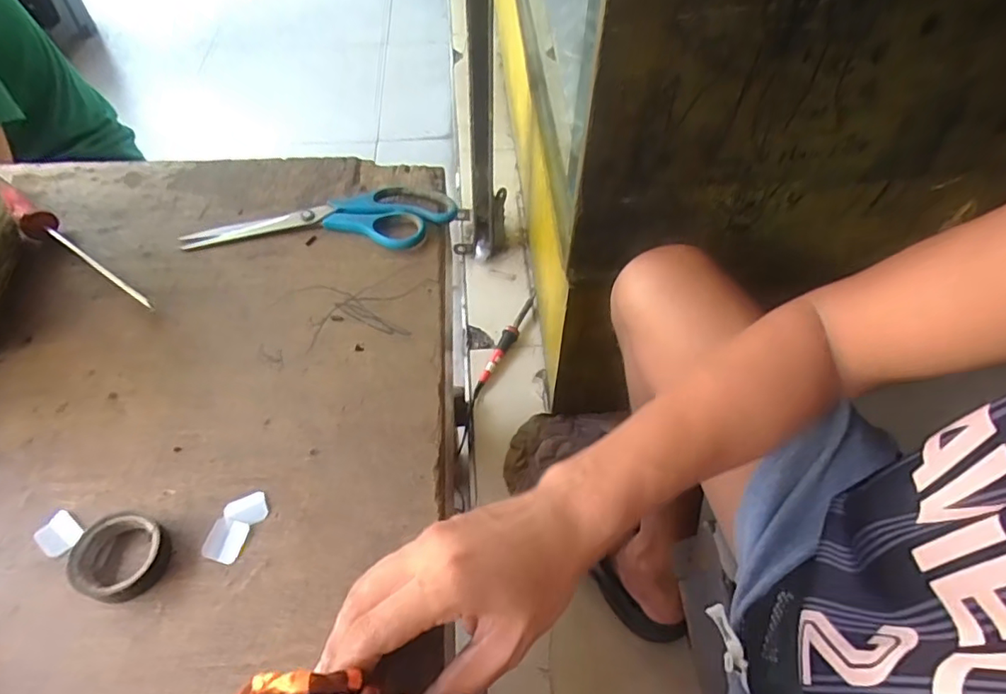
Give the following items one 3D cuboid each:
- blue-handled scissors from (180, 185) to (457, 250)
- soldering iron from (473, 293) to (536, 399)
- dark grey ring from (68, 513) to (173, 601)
[{"bbox_3d":[-0.159,-0.119,0.503,0.227,0.016,0.077,1,53,-1],"label":"blue-handled scissors"},{"bbox_3d":[0.007,-0.011,1.009,0.024,0.022,0.247,22,56,14],"label":"soldering iron"},{"bbox_3d":[-0.218,0.120,0.324,0.047,0.017,0.047,1,53,-1],"label":"dark grey ring"}]

